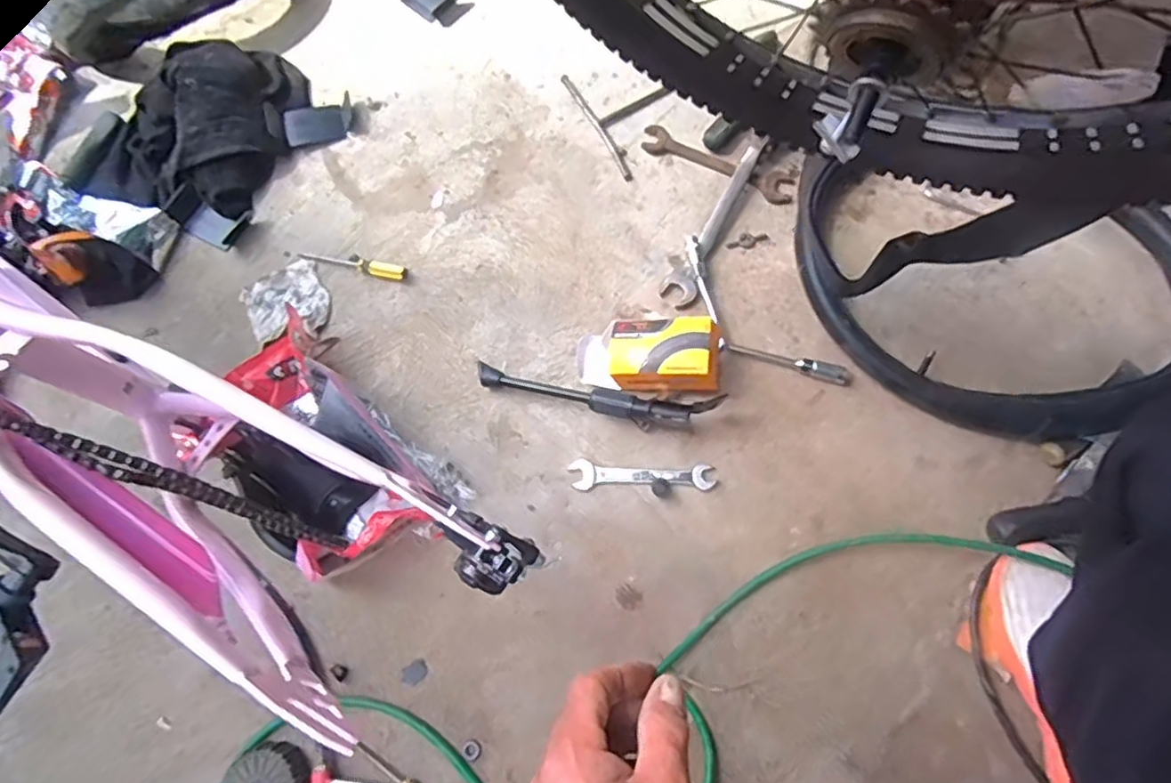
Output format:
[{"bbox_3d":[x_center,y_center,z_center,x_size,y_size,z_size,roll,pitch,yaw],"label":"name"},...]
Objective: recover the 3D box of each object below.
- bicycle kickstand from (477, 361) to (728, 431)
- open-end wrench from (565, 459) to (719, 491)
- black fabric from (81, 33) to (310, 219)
[{"bbox_3d":[0.011,0.006,0.732,0.277,0.054,0.044,11,64,19],"label":"bicycle kickstand"},{"bbox_3d":[0.060,0.089,0.711,0.151,0.004,0.033,-1,66,6],"label":"open-end wrench"},{"bbox_3d":[-0.526,-0.385,0.892,0.254,0.084,0.267,9,65,1],"label":"black fabric"}]

